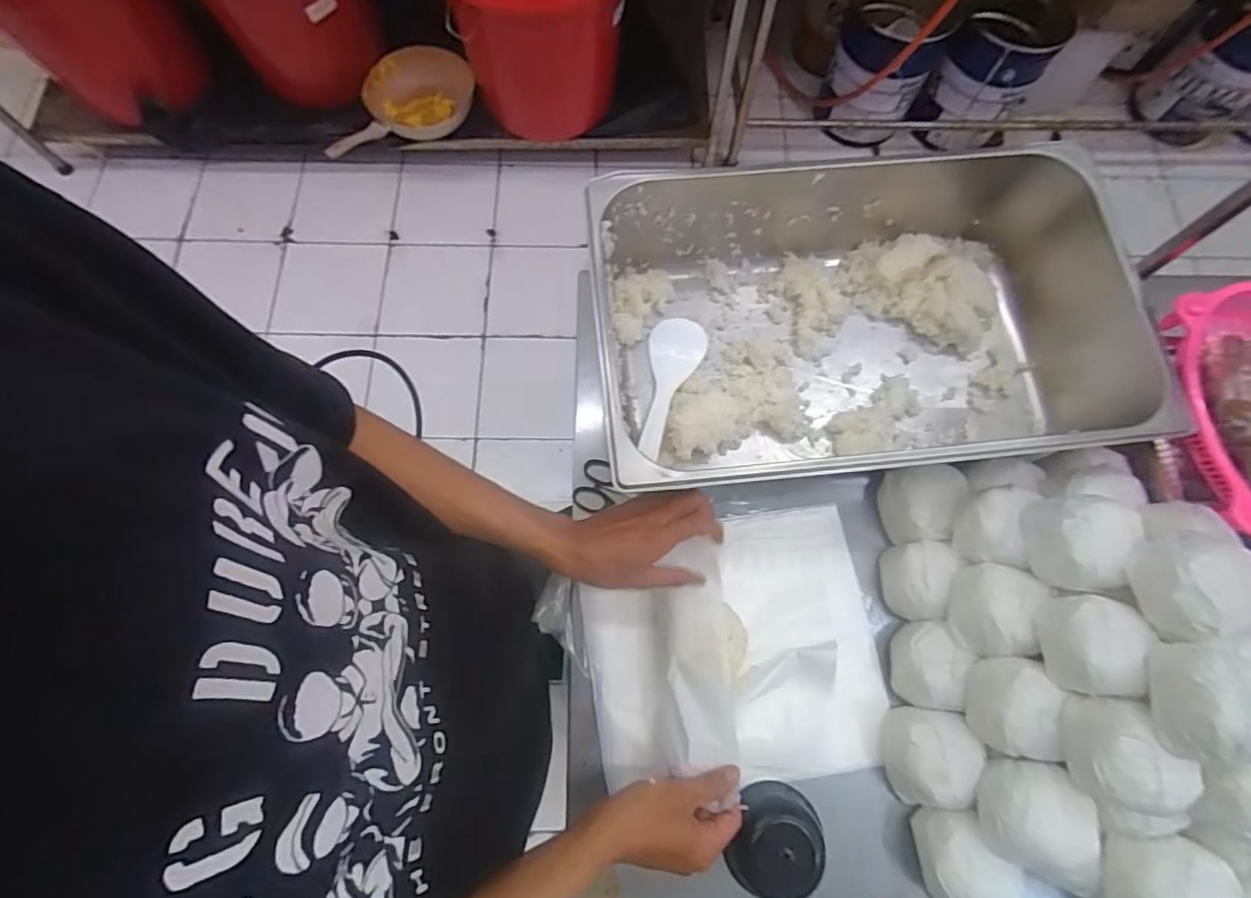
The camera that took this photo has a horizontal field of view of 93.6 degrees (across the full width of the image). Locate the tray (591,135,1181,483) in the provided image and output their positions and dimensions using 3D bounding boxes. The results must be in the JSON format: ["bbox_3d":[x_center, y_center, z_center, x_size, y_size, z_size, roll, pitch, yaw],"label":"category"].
[{"bbox_3d":[0.245,-0.118,0.622,0.539,0.151,0.310,-5,73,-3],"label":"tray"}]

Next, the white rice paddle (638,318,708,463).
[{"bbox_3d":[0.048,-0.074,0.657,0.060,0.035,0.168,13,73,2],"label":"white rice paddle"}]

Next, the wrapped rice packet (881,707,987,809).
[{"bbox_3d":[0.277,0.283,0.537,0.074,0.058,0.082,9,73,1],"label":"wrapped rice packet"}]

